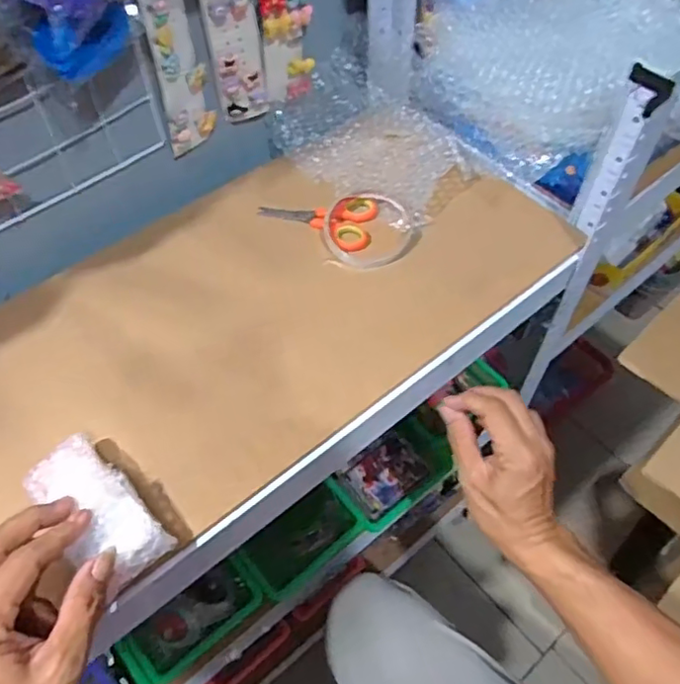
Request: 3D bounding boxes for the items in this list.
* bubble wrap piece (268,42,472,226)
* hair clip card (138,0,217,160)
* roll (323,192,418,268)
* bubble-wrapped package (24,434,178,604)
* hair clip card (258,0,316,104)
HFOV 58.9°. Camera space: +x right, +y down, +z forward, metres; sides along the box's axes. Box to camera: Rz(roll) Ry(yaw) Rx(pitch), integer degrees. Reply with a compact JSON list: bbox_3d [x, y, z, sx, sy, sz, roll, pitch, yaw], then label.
[{"bbox_3d":[0.042,-0.215,0.614,0.139,0.070,0.194,-36,61,-20],"label":"bubble wrap piece"},{"bbox_3d":[-0.143,-0.247,0.525,0.014,0.168,0.051,26,60,19],"label":"hair clip card"},{"bbox_3d":[0.027,-0.107,0.572,0.083,0.019,0.081,-1,55,2],"label":"roll"},{"bbox_3d":[-0.165,0.110,0.400,0.110,0.023,0.054,36,64,20],"label":"bubble-wrapped package"},{"bbox_3d":[-0.050,-0.308,0.565,0.029,0.166,0.049,30,62,21],"label":"hair clip card"}]

